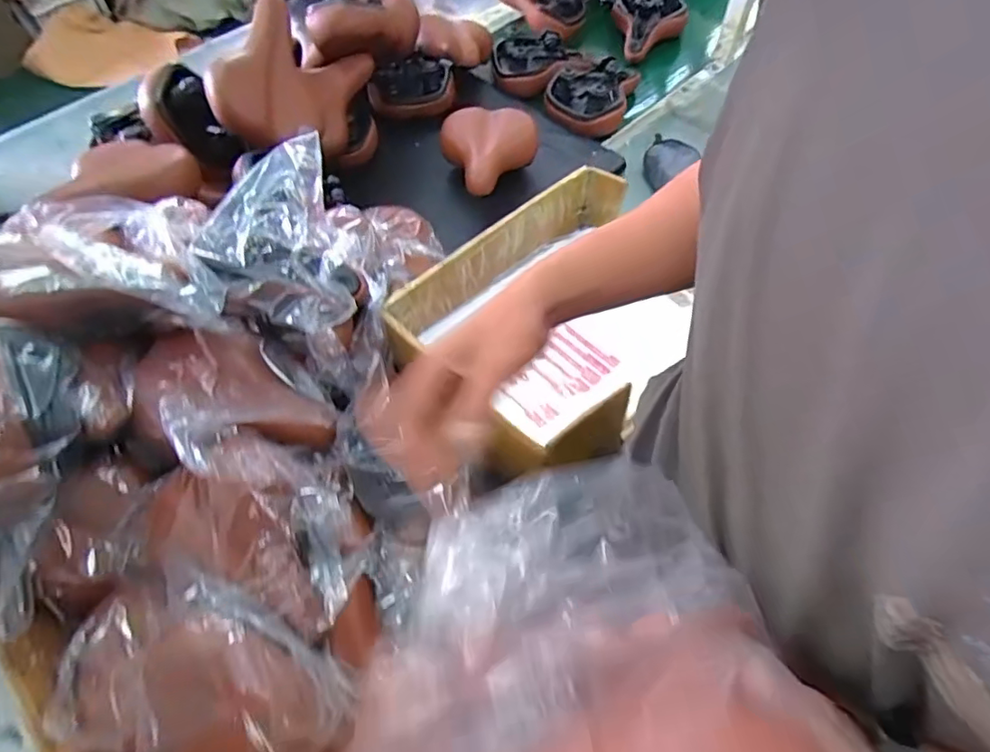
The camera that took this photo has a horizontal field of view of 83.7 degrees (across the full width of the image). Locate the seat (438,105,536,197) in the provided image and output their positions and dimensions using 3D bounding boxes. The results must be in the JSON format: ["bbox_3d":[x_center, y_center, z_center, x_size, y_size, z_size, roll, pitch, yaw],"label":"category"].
[{"bbox_3d":[0.004,-0.460,1.104,0.191,0.064,0.191,0,59,0],"label":"seat"}]

